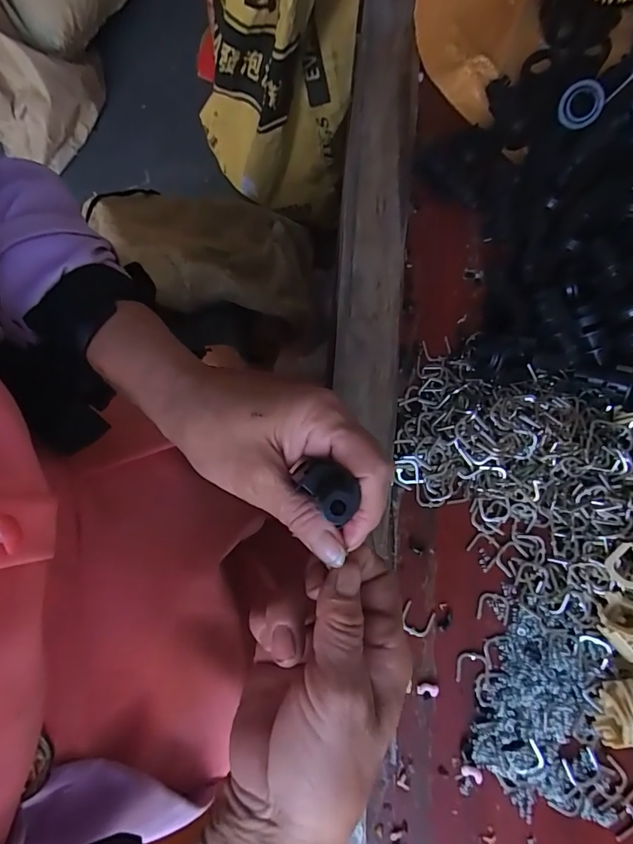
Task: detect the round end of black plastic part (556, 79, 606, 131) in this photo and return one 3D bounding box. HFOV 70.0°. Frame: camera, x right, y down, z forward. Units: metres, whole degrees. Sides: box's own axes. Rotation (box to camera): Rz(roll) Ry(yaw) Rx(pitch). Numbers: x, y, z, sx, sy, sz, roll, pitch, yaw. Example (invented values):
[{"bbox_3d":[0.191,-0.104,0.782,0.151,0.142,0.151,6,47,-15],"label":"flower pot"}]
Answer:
[{"bbox_3d":[0.175,-0.209,0.299,0.027,0.005,0.027,5,122,8],"label":"round end of black plastic part"}]

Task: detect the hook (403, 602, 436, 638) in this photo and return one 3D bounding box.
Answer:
[{"bbox_3d":[0.060,0.119,0.271,0.019,0.004,0.017,24,79,5],"label":"hook"}]

